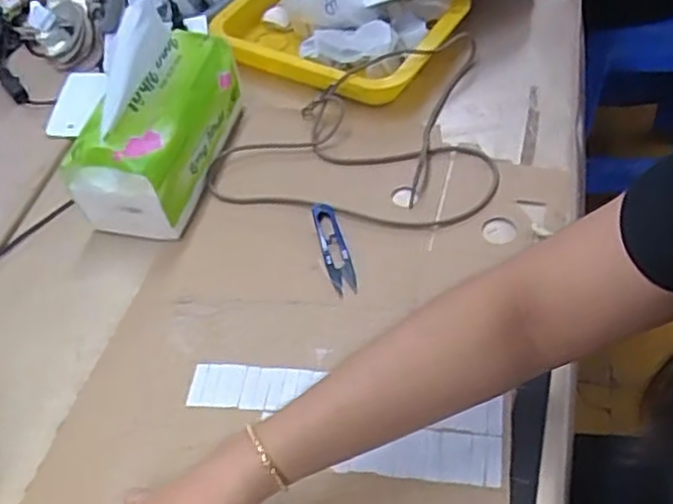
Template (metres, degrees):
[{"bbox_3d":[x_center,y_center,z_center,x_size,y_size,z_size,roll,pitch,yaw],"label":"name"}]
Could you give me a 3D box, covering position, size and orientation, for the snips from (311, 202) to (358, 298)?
[{"bbox_3d":[-0.003,-0.005,0.628,0.023,0.006,0.102,-14,50,-4],"label":"snips"}]

